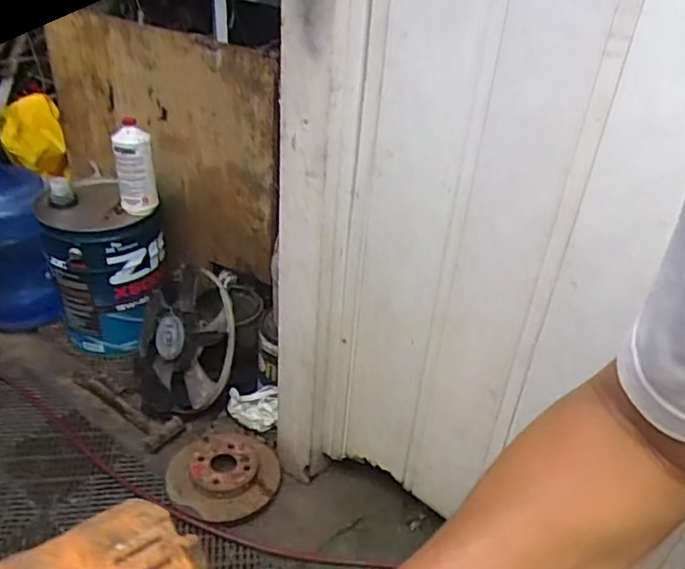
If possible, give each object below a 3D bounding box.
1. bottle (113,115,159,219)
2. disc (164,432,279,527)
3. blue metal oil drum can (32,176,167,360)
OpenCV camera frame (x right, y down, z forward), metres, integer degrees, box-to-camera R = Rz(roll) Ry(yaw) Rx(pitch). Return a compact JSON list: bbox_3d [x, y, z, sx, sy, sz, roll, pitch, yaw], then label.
[{"bbox_3d":[-0.488,-0.270,1.443,0.081,0.213,0.092,-10,37,-21],"label":"bottle"},{"bbox_3d":[-0.257,0.402,1.319,0.228,0.053,0.222,3,34,-2],"label":"disc"},{"bbox_3d":[-0.609,-0.039,1.594,0.267,0.393,0.291,3,34,-2],"label":"blue metal oil drum can"}]

